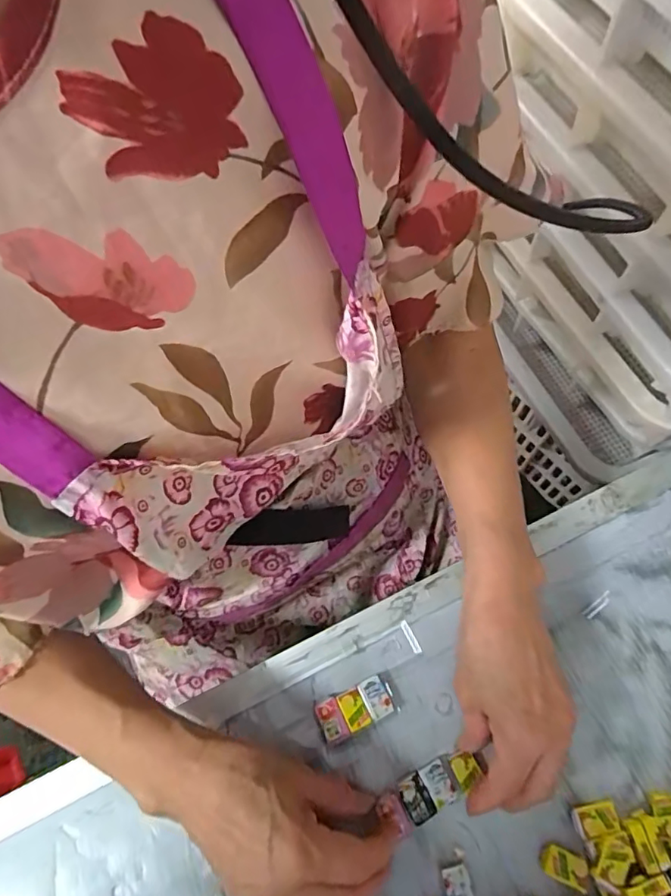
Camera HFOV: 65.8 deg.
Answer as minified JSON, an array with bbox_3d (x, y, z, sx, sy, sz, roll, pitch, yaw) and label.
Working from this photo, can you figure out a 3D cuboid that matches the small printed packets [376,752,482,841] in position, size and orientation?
[{"bbox_3d":[0.062,0.227,0.344,0.070,0.005,0.027,-24,66,-11],"label":"small printed packets"}]

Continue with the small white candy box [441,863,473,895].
[{"bbox_3d":[0.076,0.275,0.322,0.016,0.005,0.026,-13,65,-4],"label":"small white candy box"}]

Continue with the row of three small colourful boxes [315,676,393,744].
[{"bbox_3d":[0.013,0.184,0.366,0.050,0.008,0.027,-23,66,-8],"label":"row of three small colourful boxes"}]

